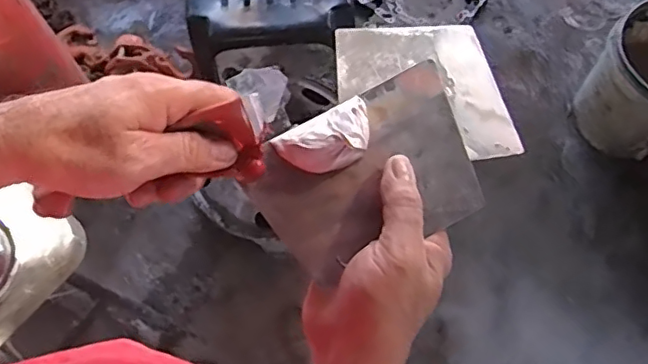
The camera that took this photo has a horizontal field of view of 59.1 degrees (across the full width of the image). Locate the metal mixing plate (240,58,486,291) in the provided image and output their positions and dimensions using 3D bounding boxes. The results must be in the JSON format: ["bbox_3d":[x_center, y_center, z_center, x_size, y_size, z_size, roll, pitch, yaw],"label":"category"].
[{"bbox_3d":[0.027,-0.003,0.357,0.135,0.010,0.095,-27,83,-6],"label":"metal mixing plate"}]

